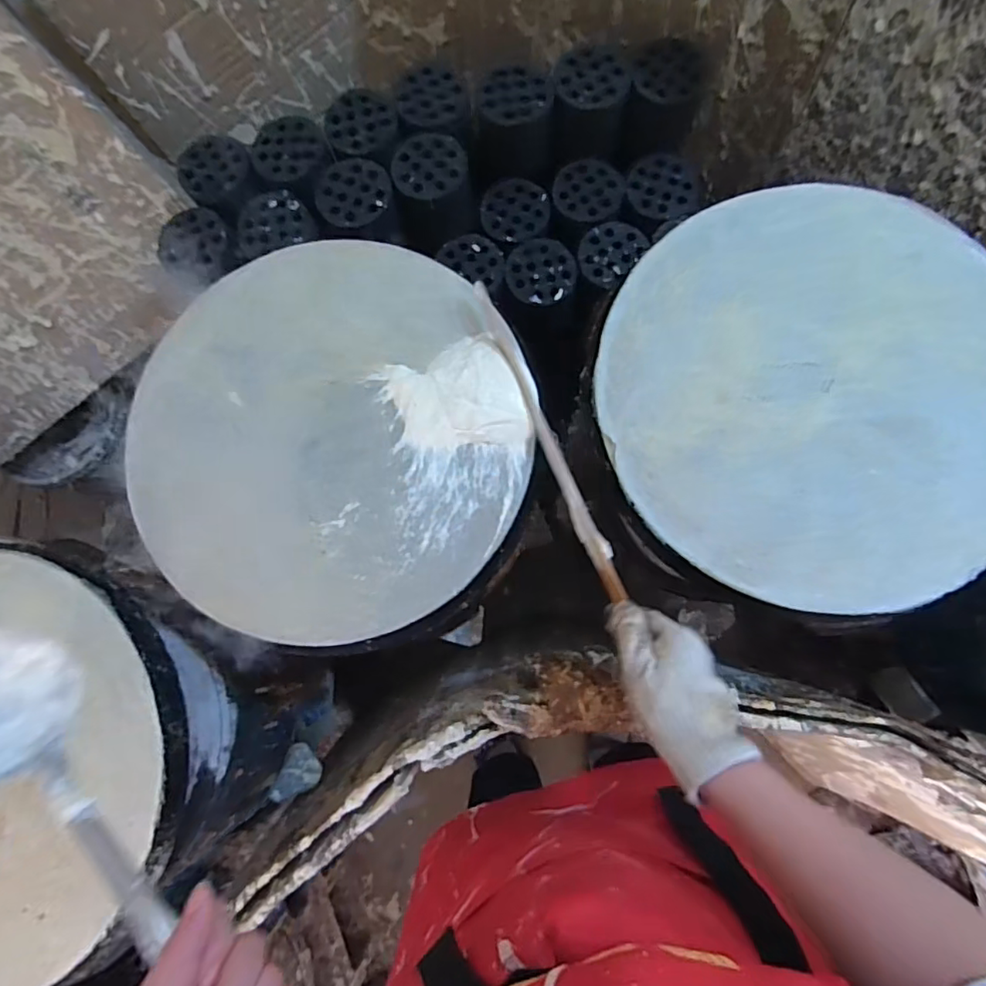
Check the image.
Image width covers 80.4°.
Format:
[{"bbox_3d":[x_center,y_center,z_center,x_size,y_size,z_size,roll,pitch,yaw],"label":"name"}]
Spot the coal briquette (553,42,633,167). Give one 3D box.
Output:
[{"bbox_3d":[0.133,-0.522,0.792,0.103,0.089,0.108,-1,81,4],"label":"coal briquette"}]

